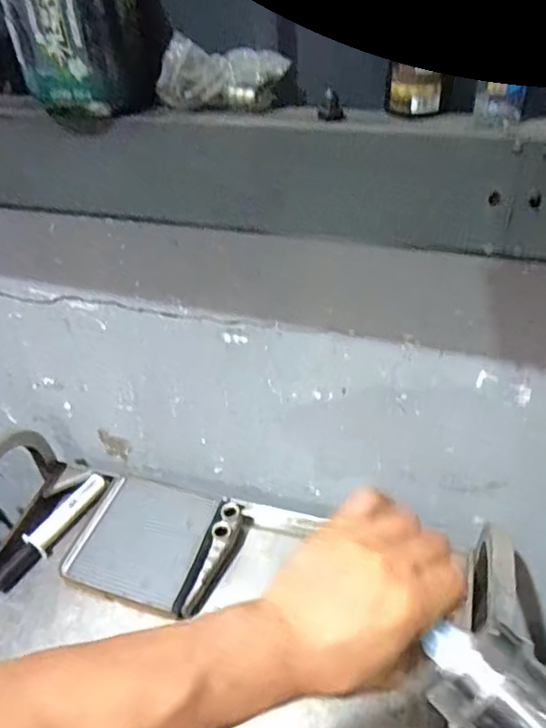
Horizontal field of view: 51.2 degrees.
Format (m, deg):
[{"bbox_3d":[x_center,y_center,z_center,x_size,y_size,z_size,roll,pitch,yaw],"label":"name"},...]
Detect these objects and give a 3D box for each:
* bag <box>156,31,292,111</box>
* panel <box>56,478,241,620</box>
[{"bbox_3d":[-0.043,-0.246,0.481,0.105,0.054,0.028,2,41,8],"label":"bag"},{"bbox_3d":[-0.190,0.269,0.869,0.216,0.042,0.182,11,43,17],"label":"panel"}]

